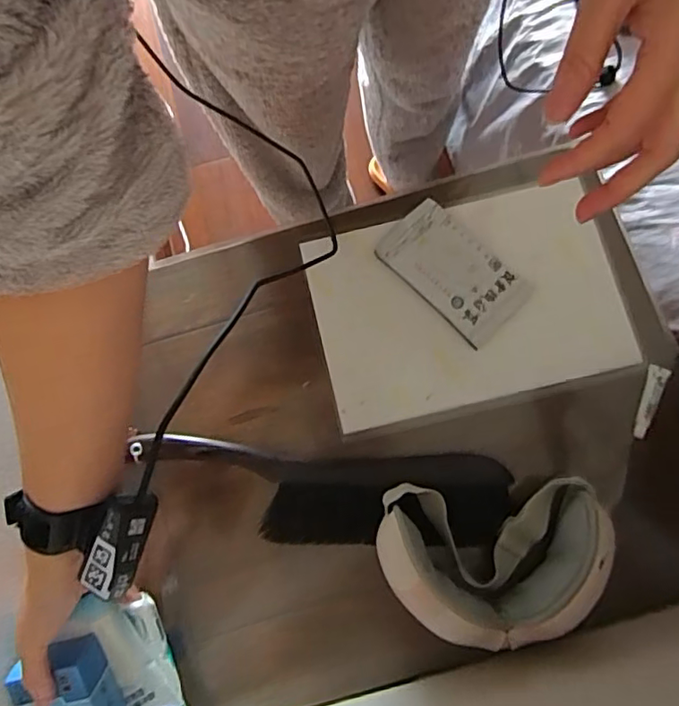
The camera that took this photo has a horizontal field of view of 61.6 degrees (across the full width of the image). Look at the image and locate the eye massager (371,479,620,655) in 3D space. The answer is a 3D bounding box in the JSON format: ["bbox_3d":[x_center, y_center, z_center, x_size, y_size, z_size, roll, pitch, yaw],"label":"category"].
[{"bbox_3d":[0.128,0.177,0.485,0.186,0.075,0.132,-1,76,-2],"label":"eye massager"}]

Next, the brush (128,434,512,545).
[{"bbox_3d":[-0.020,0.131,0.531,0.346,0.027,0.086,4,76,-1],"label":"brush"}]

